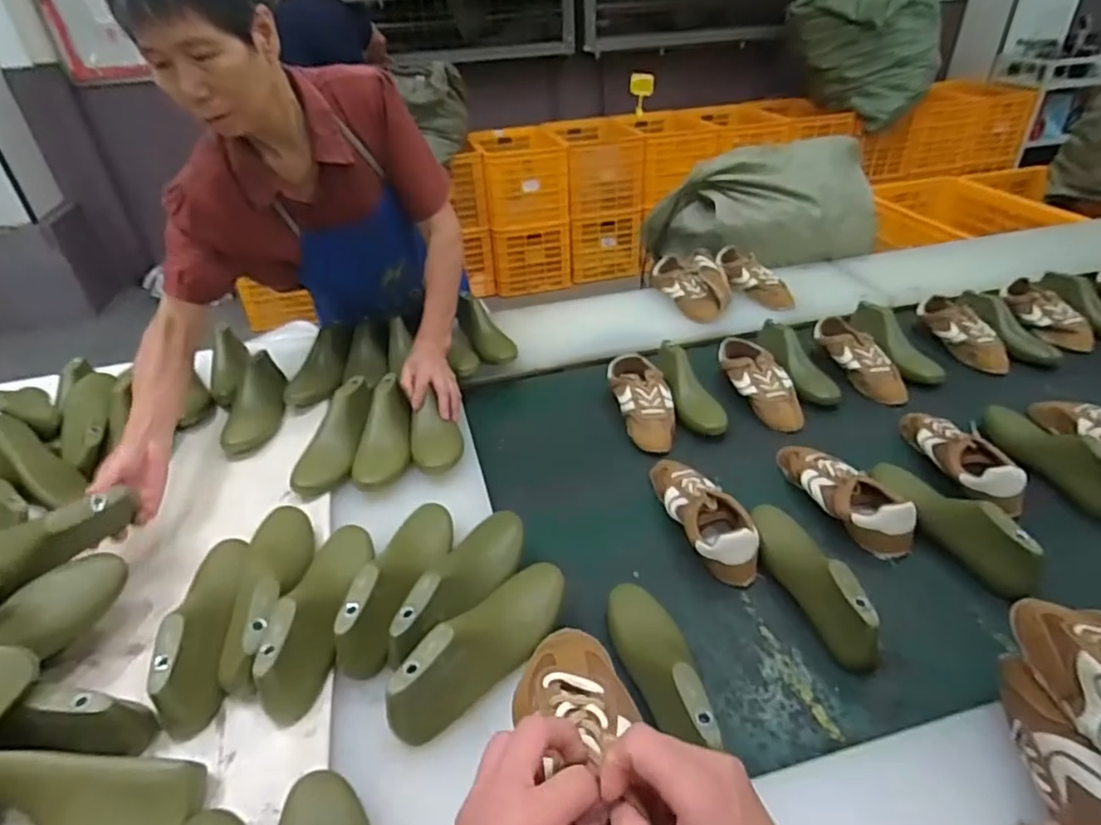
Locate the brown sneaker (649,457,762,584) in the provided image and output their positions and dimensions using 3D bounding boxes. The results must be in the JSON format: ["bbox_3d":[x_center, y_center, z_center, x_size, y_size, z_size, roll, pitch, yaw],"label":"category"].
[{"bbox_3d":[0.223,0.141,0.901,0.090,0.077,0.231,-12,37,-11],"label":"brown sneaker"}]

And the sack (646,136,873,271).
[{"bbox_3d":[0.570,-0.554,1.639,0.545,0.243,0.317,-11,36,-10],"label":"sack"}]

